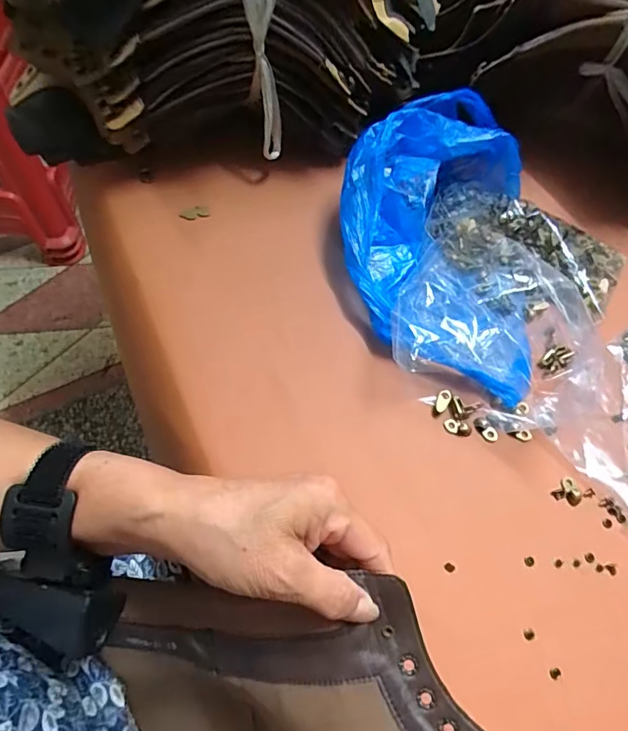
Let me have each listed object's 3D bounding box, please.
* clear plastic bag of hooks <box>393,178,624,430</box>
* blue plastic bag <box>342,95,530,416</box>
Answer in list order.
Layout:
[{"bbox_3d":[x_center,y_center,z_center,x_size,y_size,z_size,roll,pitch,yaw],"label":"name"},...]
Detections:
[{"bbox_3d":[0.157,-0.061,0.370,0.164,0.035,0.230,22,61,7],"label":"clear plastic bag of hooks"},{"bbox_3d":[0.099,-0.105,0.372,0.161,0.062,0.247,9,61,-1],"label":"blue plastic bag"}]

